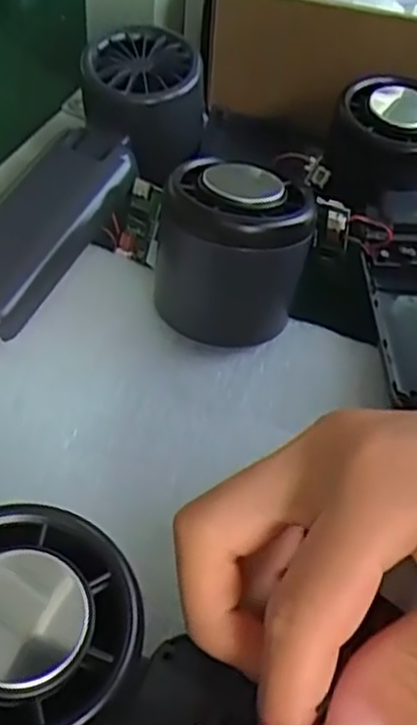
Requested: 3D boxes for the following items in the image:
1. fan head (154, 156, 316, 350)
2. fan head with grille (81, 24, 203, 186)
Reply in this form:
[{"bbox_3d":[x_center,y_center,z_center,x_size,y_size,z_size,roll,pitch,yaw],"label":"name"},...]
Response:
[{"bbox_3d":[0.009,-0.042,0.282,0.055,0.058,0.053,15,50,6],"label":"fan head"},{"bbox_3d":[-0.030,-0.121,0.341,0.052,0.046,0.051,-2,50,-6],"label":"fan head with grille"}]

